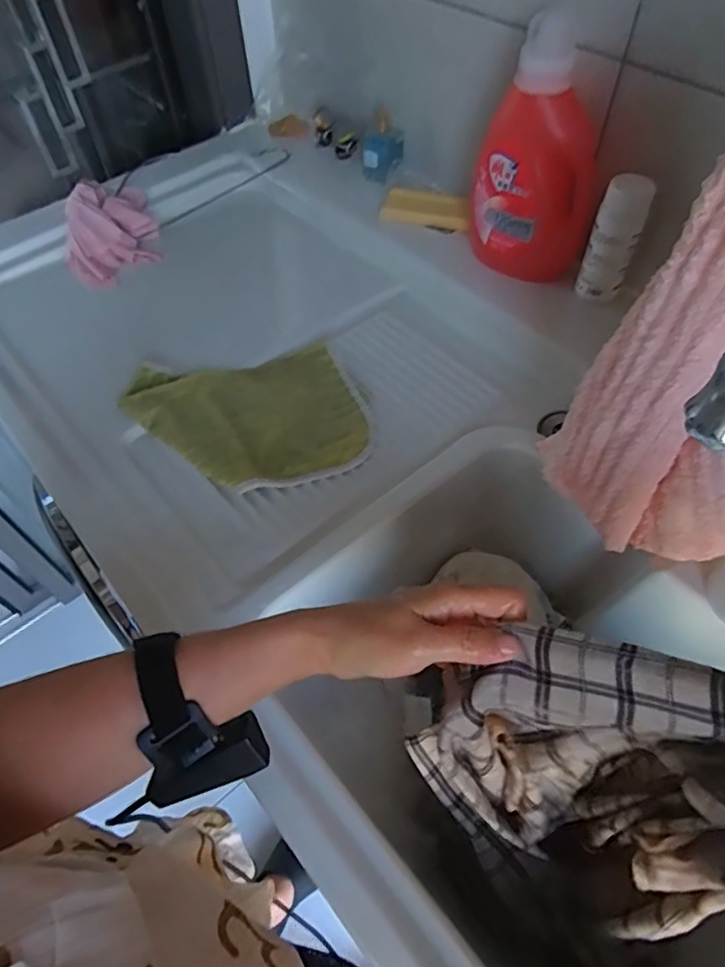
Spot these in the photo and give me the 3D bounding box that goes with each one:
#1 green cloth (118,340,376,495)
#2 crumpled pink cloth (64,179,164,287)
[{"bbox_3d":[-0.116,-0.070,0.607,0.240,0.014,0.179,-13,58,-7],"label":"green cloth"},{"bbox_3d":[-0.358,-0.354,0.814,0.133,0.103,0.155,-25,60,-14],"label":"crumpled pink cloth"}]

